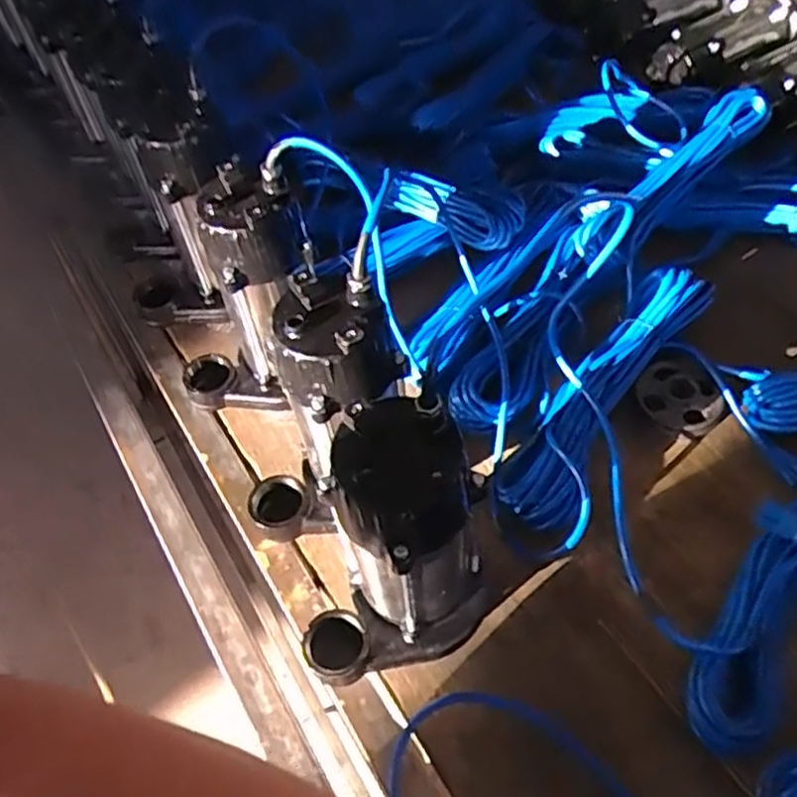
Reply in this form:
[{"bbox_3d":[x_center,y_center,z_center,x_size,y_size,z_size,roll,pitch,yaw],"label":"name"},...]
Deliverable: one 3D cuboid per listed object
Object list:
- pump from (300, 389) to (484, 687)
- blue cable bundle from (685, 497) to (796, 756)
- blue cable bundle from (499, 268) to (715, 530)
[{"bbox_3d":[-0.012,0.113,0.515,0.152,0.219,0.097,-24,54,-12],"label":"pump"},{"bbox_3d":[0.345,0.152,0.617,0.105,0.062,0.338,37,64,28],"label":"blue cable bundle"},{"bbox_3d":[0.217,-0.008,0.734,0.079,0.062,0.335,29,61,25],"label":"blue cable bundle"}]

